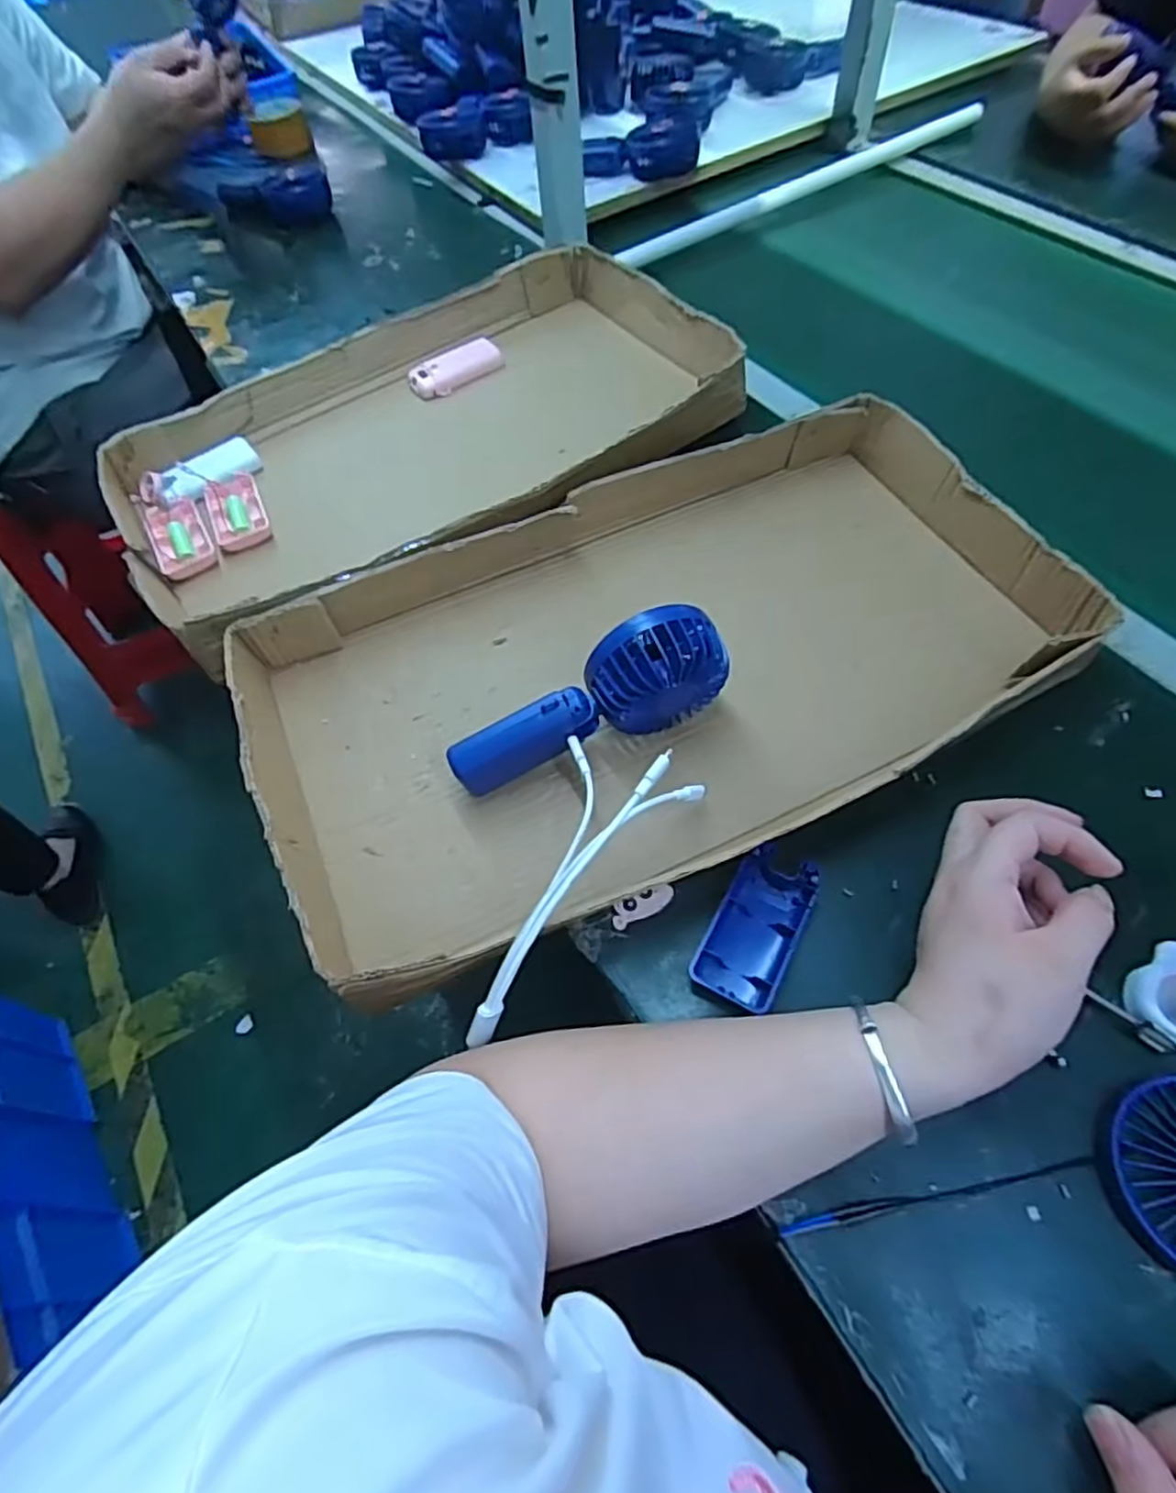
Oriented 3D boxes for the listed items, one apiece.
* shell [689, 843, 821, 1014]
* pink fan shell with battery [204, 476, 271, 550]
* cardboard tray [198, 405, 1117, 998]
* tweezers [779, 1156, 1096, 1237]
[{"bbox_3d":[0.097,0.103,0.412,0.046,0.018,0.092,26,64,18],"label":"shell"},{"bbox_3d":[-0.310,-0.209,0.641,0.045,0.015,0.078,-22,60,-9],"label":"pink fan shell with battery"},{"bbox_3d":[0.046,-0.059,0.496,0.527,0.061,0.295,-23,61,-10],"label":"cardboard tray"},{"bbox_3d":[0.166,0.211,0.342,0.152,0.010,0.006,-11,59,-2],"label":"tweezers"}]

